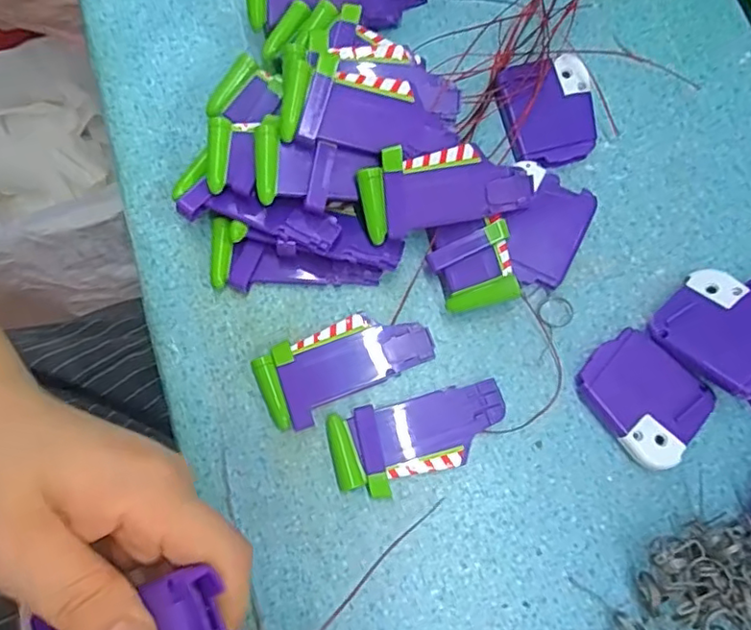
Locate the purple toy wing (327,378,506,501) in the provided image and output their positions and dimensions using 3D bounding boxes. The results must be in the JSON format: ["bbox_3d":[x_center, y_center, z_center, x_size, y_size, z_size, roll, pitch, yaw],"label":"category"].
[{"bbox_3d":[0.023,0.062,0.296,0.088,0.010,0.041,-14,78,-4],"label":"purple toy wing"}]

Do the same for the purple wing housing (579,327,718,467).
[{"bbox_3d":[0.135,0.042,0.300,0.060,0.014,0.051,42,81,8],"label":"purple wing housing"}]

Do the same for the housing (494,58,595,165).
[{"bbox_3d":[0.098,-0.113,0.330,0.054,0.016,0.058,-16,79,-4],"label":"housing"}]

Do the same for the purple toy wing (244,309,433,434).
[{"bbox_3d":[-0.017,0.023,0.303,0.088,0.010,0.041,-28,80,-6],"label":"purple toy wing"}]

